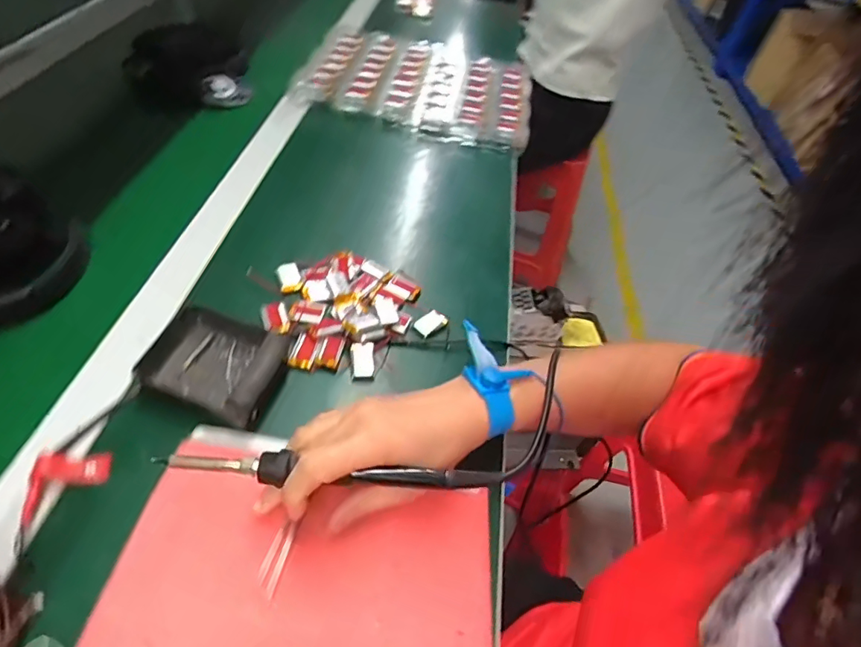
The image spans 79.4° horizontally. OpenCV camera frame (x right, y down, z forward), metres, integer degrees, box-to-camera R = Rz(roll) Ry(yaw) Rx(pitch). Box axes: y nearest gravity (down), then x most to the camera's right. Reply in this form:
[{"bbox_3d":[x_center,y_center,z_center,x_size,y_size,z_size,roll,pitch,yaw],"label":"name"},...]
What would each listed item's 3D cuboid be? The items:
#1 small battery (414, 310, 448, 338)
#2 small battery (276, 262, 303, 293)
[{"bbox_3d":[0.000,0.000,0.488,0.021,0.005,0.029,40,53,23],"label":"small battery"},{"bbox_3d":[-0.135,-0.045,0.500,0.020,0.008,0.032,-11,52,-20],"label":"small battery"}]

